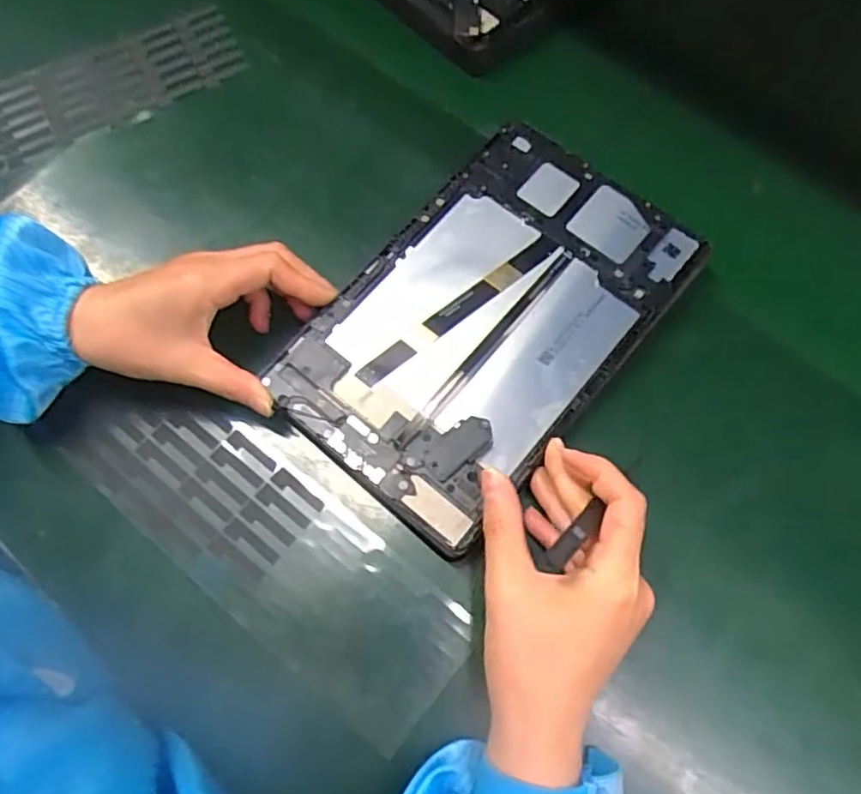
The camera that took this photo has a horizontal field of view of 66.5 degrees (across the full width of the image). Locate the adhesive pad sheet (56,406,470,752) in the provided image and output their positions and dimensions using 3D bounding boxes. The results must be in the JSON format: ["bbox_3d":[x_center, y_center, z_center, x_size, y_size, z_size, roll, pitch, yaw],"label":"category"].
[{"bbox_3d":[-0.090,0.075,0.374,0.248,0.006,0.094,37,79,12],"label":"adhesive pad sheet"}]

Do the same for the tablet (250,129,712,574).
[{"bbox_3d":[0.033,-0.048,0.389,0.152,0.015,0.241,39,76,9],"label":"tablet"}]

